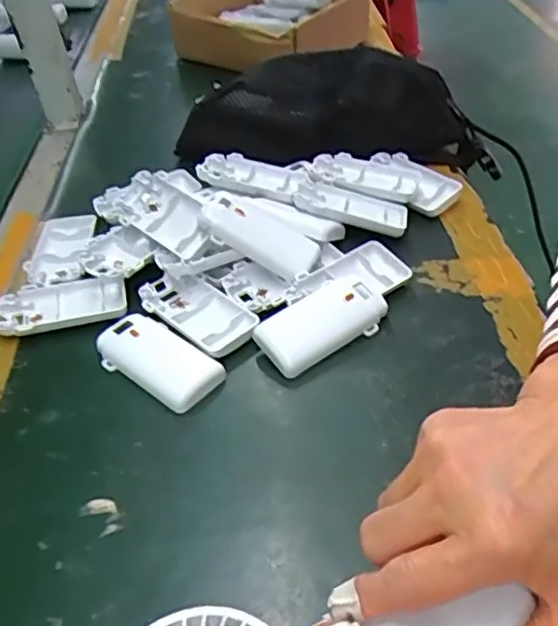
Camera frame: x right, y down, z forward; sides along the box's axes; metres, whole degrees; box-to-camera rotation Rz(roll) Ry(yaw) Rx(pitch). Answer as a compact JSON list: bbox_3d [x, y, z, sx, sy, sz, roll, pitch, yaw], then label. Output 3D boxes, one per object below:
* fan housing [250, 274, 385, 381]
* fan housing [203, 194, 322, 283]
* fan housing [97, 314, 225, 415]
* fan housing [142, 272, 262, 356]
[{"bbox_3d":[0.029,0.005,0.439,0.088,0.020,0.047,-25,45,-22],"label":"fan housing"},{"bbox_3d":[-0.013,-0.061,0.483,0.090,0.015,0.046,29,44,-8],"label":"fan housing"},{"bbox_3d":[-0.081,0.031,0.433,0.091,0.014,0.044,25,49,30],"label":"fan housing"},{"bbox_3d":[-0.057,-0.001,0.466,0.050,0.014,0.097,-35,50,-30],"label":"fan housing"}]

